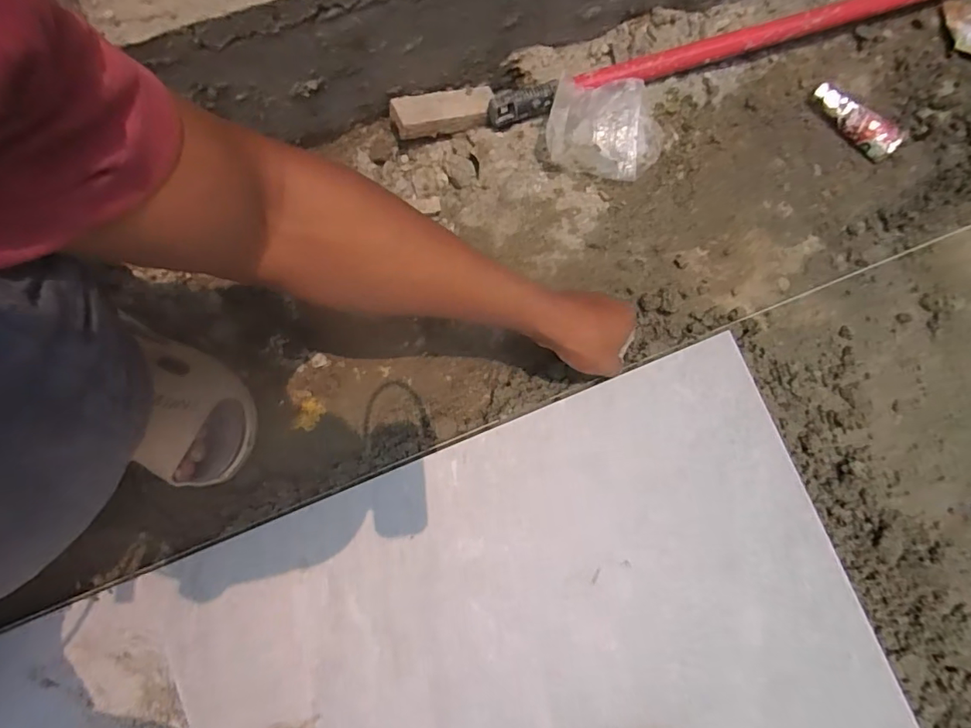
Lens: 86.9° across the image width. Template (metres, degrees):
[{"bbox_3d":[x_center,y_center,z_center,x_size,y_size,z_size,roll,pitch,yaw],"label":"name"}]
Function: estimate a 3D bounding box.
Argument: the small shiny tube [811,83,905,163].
[{"bbox_3d":[0.423,-0.279,0.585,0.108,0.024,0.032,41,82,2],"label":"small shiny tube"}]

